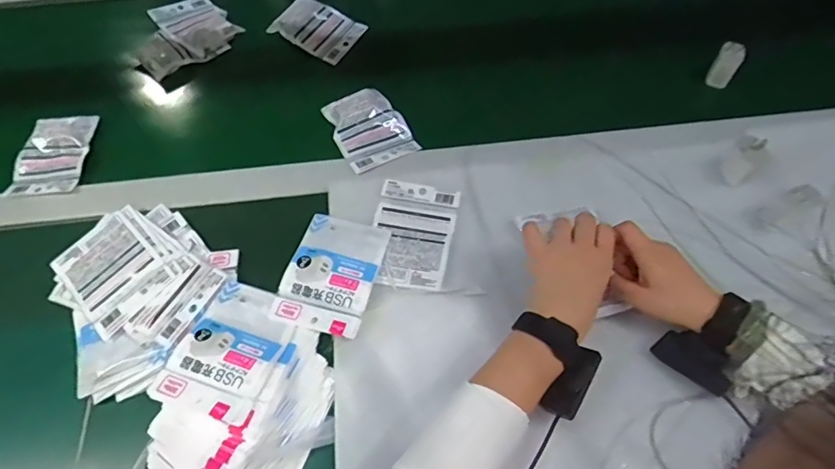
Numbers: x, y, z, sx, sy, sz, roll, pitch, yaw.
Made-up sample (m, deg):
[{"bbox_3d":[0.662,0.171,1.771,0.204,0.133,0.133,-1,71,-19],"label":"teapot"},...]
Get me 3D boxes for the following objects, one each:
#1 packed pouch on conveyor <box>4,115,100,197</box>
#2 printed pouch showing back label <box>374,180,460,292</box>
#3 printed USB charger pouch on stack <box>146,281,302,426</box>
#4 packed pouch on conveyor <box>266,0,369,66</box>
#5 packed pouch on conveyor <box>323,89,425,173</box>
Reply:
[{"bbox_3d":[-0.495,-0.106,0.677,0.104,0.024,0.115,-9,62,-2],"label":"packed pouch on conveyor"},{"bbox_3d":[-0.006,-0.001,0.600,0.092,0.010,0.136,9,62,7],"label":"printed pouch showing back label"},{"bbox_3d":[-0.191,0.118,0.521,0.112,0.008,0.137,21,51,15],"label":"printed USB charger pouch on stack"},{"bbox_3d":[-0.157,-0.333,0.796,0.127,0.032,0.098,27,66,16],"label":"packed pouch on conveyor"},{"bbox_3d":[-0.064,-0.146,0.688,0.097,0.026,0.118,-22,63,-9],"label":"packed pouch on conveyor"}]

